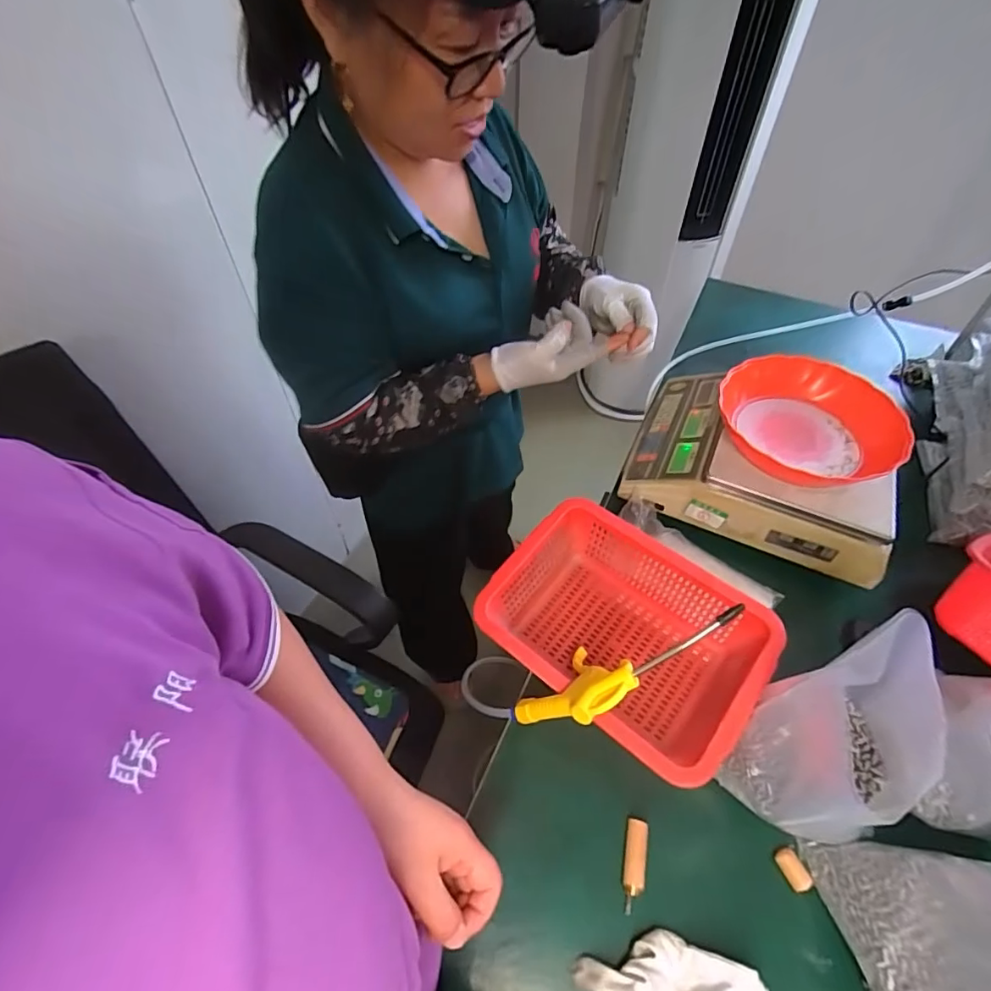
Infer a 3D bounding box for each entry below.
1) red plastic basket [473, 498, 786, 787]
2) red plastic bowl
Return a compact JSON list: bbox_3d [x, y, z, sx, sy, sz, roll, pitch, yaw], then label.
[{"bbox_3d":[0.139,0.162,0.538,0.239,0.120,0.196,29,51,30],"label":"red plastic basket"},{"bbox_3d":[0.389,-0.093,0.642,0.203,0.070,0.203,20,47,23],"label":"red plastic bowl"}]

